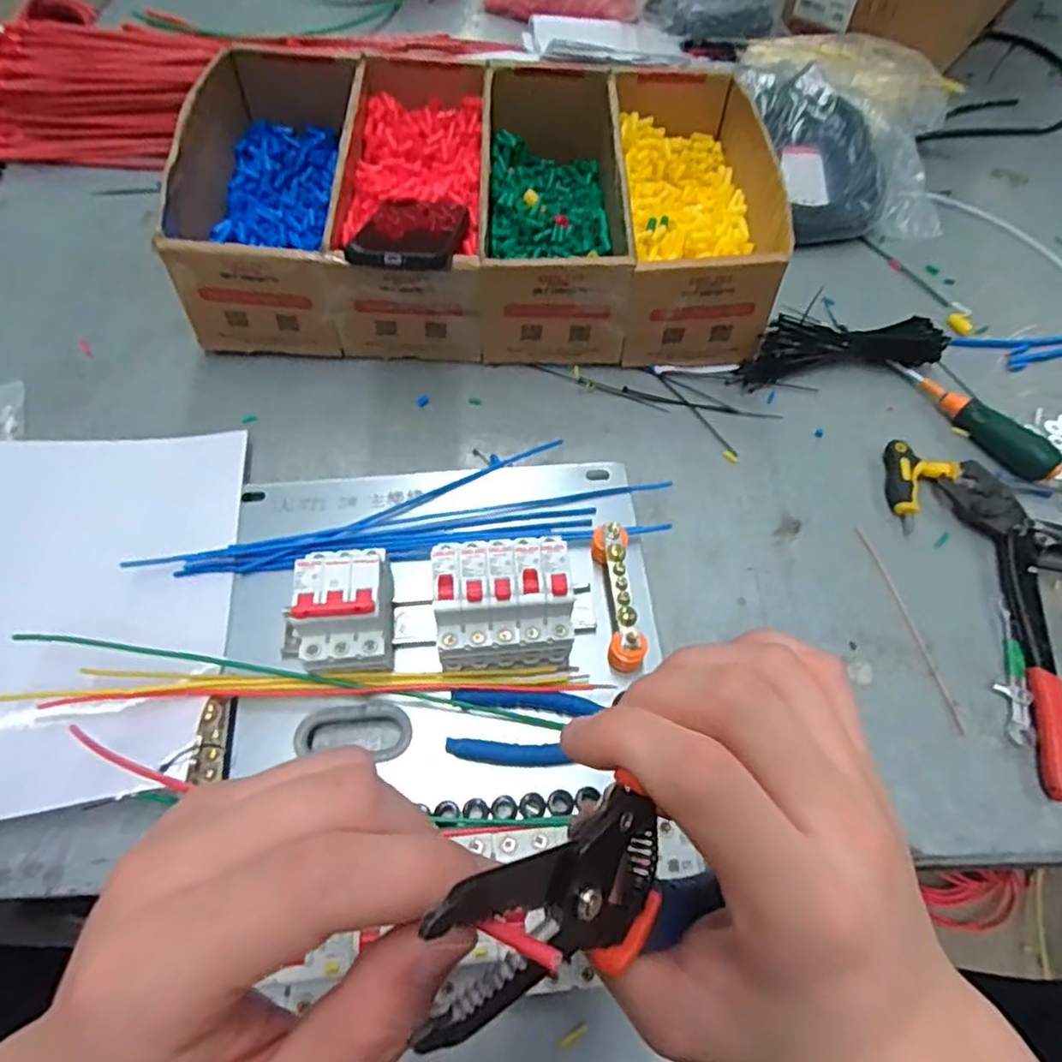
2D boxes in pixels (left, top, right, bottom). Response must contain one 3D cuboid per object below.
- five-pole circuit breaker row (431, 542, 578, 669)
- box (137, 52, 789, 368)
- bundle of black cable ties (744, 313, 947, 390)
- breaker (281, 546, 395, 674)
[{"bbox_3d":[-0.019,0.048,0.458,0.090,0.070,0.079,0,58,-3],"label":"five-pole circuit breaker row"},{"bbox_3d":[-0.048,-0.316,0.661,0.520,0.121,0.324,2,58,-2],"label":"box"},{"bbox_3d":[0.293,-0.173,0.643,0.197,0.041,0.046,-9,59,-9],"label":"bundle of black cable ties"},{"bbox_3d":[-0.125,0.052,0.448,0.062,0.072,0.079,0,58,-3],"label":"breaker"}]

